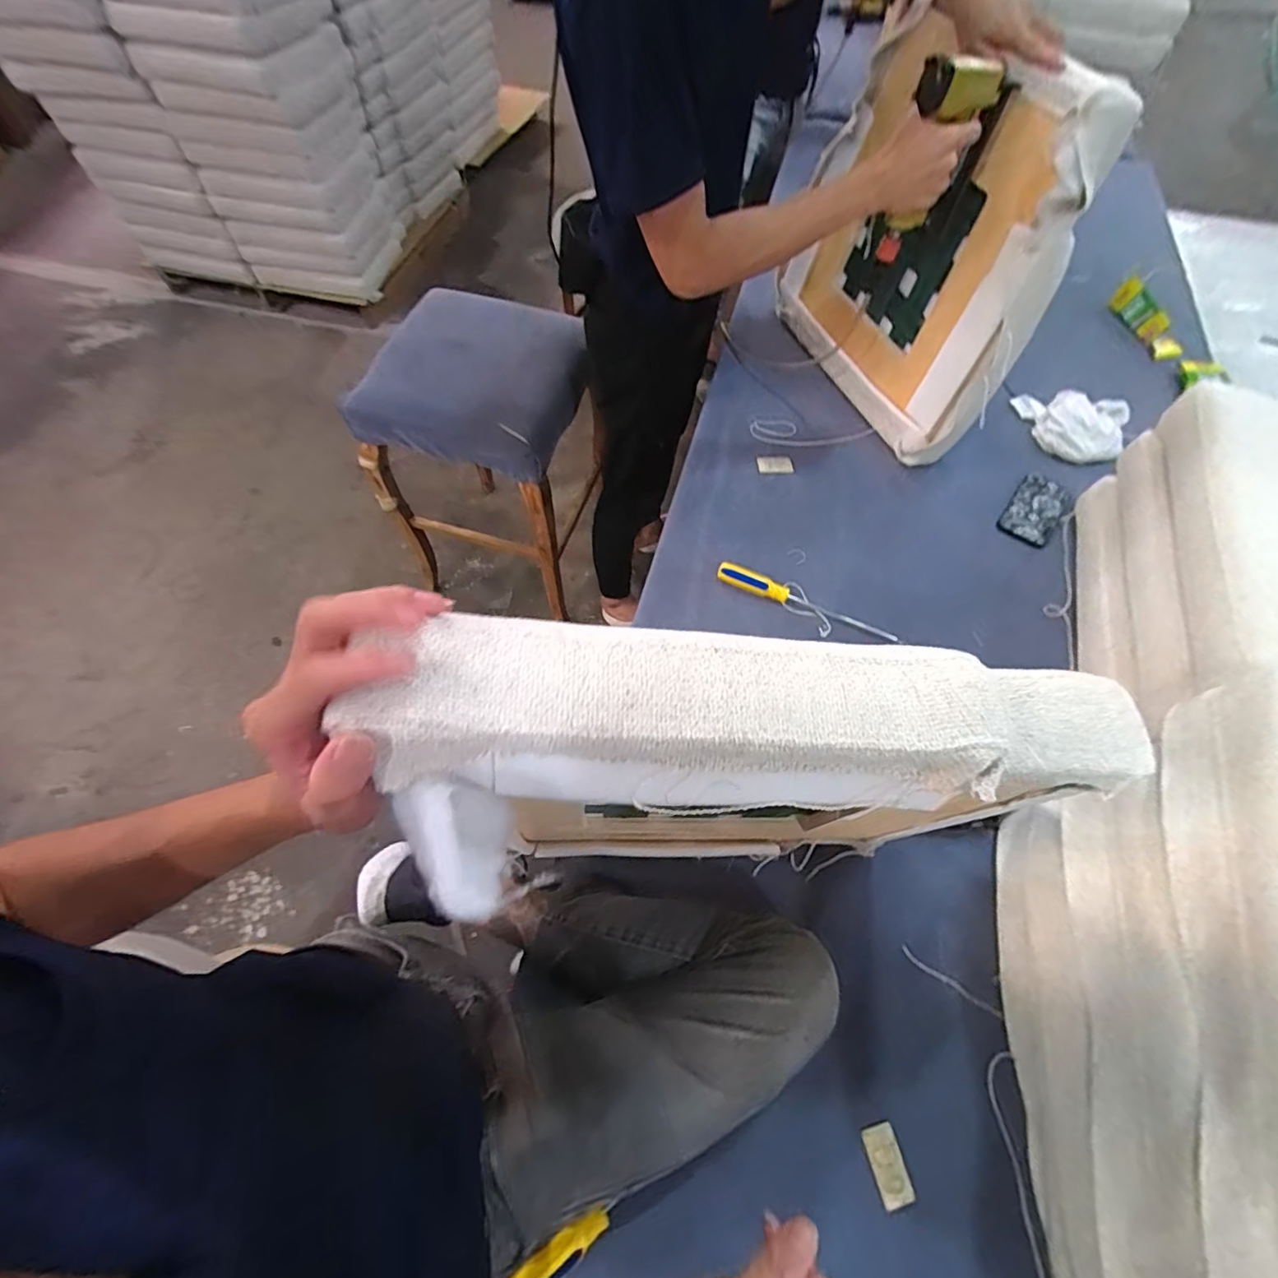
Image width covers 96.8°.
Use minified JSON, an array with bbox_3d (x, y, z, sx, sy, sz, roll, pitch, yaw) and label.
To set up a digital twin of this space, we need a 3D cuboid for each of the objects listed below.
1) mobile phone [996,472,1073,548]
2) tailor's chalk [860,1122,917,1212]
[{"bbox_3d":[0.685,-0.227,0.974,0.083,0.006,0.165,37,67,18],"label":"mobile phone"},{"bbox_3d":[0.249,0.527,0.566,0.035,0.004,0.063,-12,62,-7],"label":"tailor's chalk"}]

